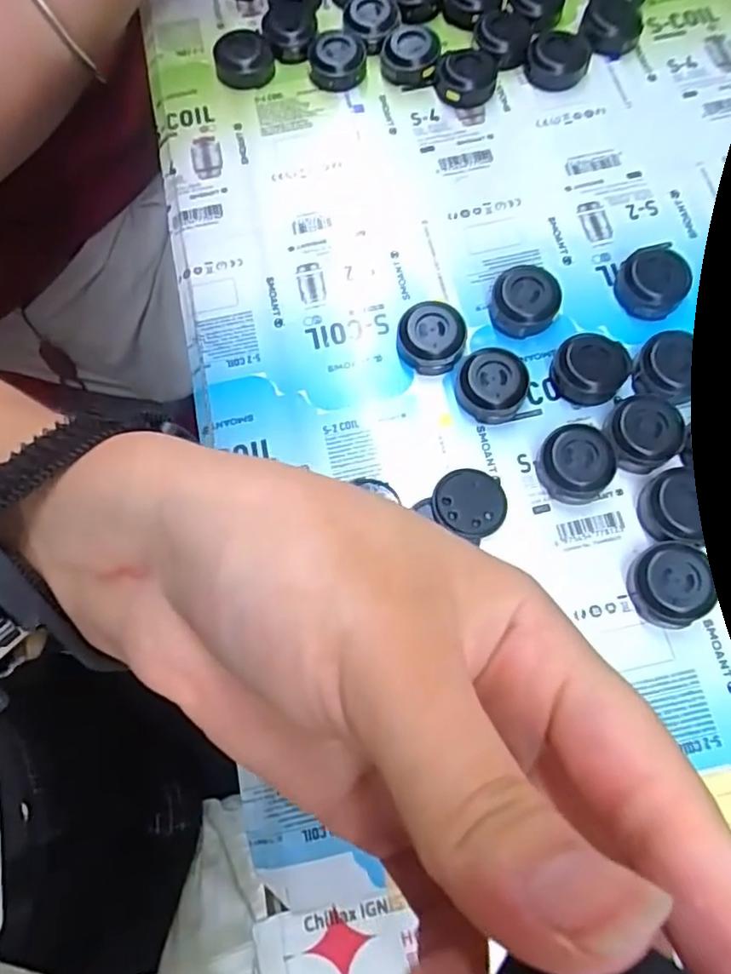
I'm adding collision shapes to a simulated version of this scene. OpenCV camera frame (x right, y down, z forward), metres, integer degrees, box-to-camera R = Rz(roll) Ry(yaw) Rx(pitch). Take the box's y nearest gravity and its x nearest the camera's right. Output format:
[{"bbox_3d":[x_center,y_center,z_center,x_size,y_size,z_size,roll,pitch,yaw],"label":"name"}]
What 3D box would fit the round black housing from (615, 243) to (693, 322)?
[{"bbox_3d":[0.127,-0.090,0.278,0.031,0.011,0.029,-1,70,2],"label":"round black housing"}]

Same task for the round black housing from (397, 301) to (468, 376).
[{"bbox_3d":[0.029,-0.064,0.274,0.028,0.013,0.029,-1,70,2],"label":"round black housing"}]

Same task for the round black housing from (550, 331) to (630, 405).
[{"bbox_3d":[0.094,-0.050,0.265,0.030,0.013,0.028,-1,70,2],"label":"round black housing"}]

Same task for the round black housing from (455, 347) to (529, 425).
[{"bbox_3d":[0.051,-0.043,0.265,0.032,0.014,0.029,-41,74,-11],"label":"round black housing"}]

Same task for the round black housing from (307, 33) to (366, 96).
[{"bbox_3d":[-0.015,-0.221,0.328,0.029,0.015,0.029,-1,70,2],"label":"round black housing"}]

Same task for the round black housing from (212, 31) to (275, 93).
[{"bbox_3d":[-0.064,-0.224,0.330,0.029,0.014,0.031,-1,70,2],"label":"round black housing"}]

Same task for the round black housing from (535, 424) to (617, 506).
[{"bbox_3d":[0.083,-0.008,0.251,0.030,0.013,0.027,-25,71,-6],"label":"round black housing"}]

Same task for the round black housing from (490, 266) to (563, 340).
[{"bbox_3d":[0.070,-0.081,0.278,0.028,0.013,0.028,-1,70,2],"label":"round black housing"}]

